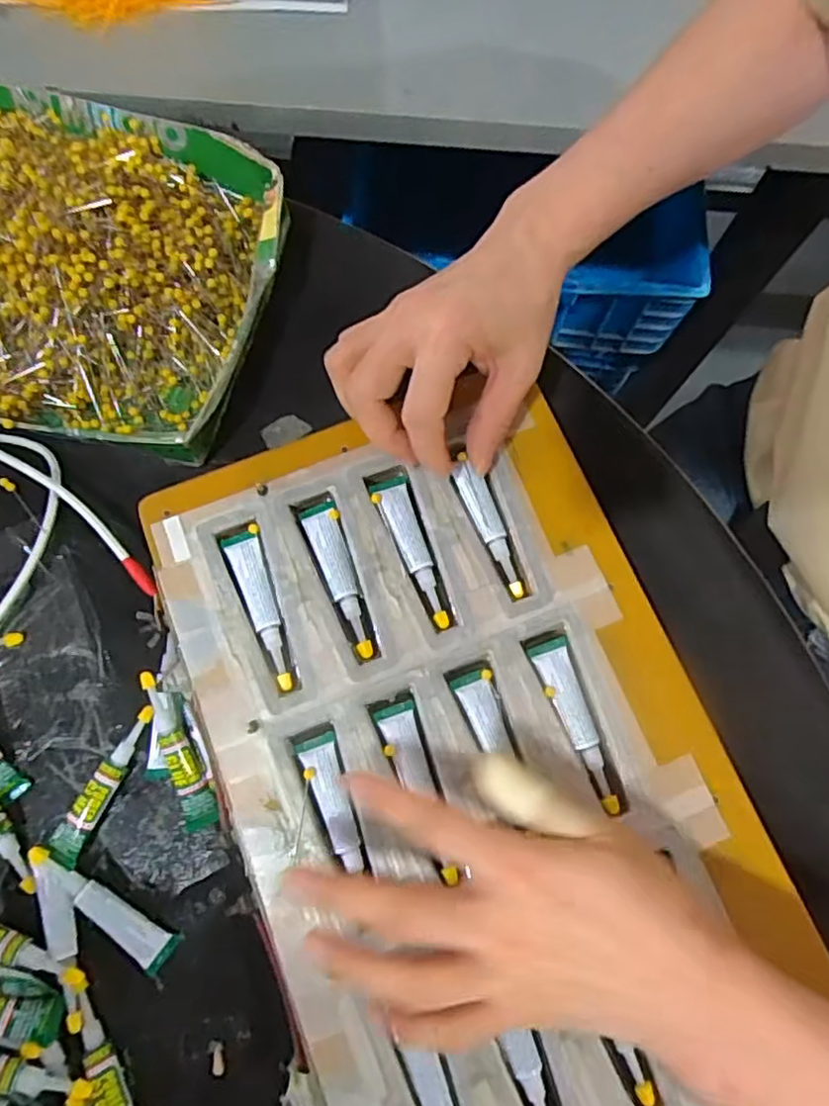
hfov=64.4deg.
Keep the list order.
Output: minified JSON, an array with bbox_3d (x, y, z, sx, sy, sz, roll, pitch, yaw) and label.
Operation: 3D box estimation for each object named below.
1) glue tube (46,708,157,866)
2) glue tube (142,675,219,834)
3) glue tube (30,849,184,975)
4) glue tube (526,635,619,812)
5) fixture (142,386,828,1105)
[{"bbox_3d":[-0.162,0.119,0.345,0.017,0.009,0.083,24,76,5],"label":"glue tube"},{"bbox_3d":[-0.123,0.102,0.341,0.019,0.010,0.085,-20,92,-7],"label":"glue tube"},{"bbox_3d":[-0.158,0.177,0.328,0.085,0.009,0.019,31,76,6],"label":"glue tube"},{"bbox_3d":[0.079,0.084,0.325,0.018,0.007,0.085,-16,76,-6],"label":"glue tube"},{"bbox_3d":[0.031,0.104,0.319,0.231,0.012,0.379,-21,77,-7],"label":"fixture"}]

